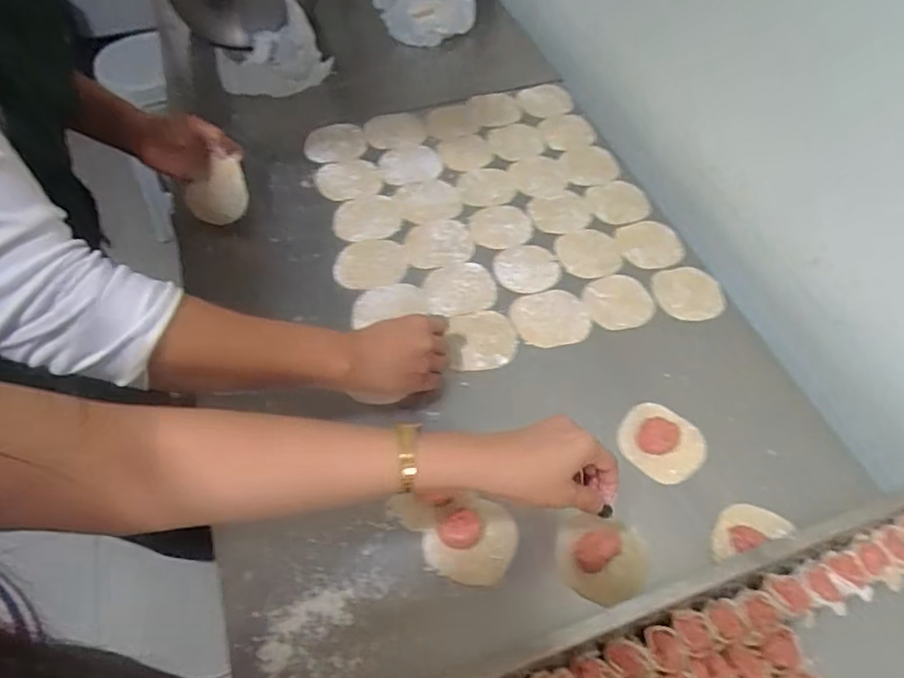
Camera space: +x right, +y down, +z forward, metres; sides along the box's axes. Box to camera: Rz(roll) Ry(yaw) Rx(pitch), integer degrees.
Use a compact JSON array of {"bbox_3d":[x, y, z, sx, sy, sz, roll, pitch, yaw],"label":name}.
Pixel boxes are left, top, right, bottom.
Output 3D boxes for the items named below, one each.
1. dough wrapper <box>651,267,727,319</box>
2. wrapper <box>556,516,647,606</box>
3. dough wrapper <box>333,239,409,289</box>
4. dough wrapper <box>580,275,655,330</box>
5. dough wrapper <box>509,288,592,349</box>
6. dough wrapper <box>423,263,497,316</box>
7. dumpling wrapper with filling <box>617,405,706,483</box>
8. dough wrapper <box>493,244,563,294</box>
[{"bbox_3d":[0.277,-0.053,0.708,0.075,0.004,0.073,-2,62,5],"label":"dough wrapper"},{"bbox_3d":[0.134,0.193,0.534,0.077,0.030,0.070,0,55,0],"label":"wrapper"},{"bbox_3d":[-0.100,-0.094,0.739,0.089,0.006,0.077,-5,55,-4],"label":"dough wrapper"},{"bbox_3d":[0.195,-0.043,0.704,0.078,0.005,0.074,0,55,0],"label":"dough wrapper"},{"bbox_3d":[0.113,-0.025,0.690,0.088,0.004,0.073,-9,55,-7],"label":"dough wrapper"},{"bbox_3d":[0.010,-0.058,0.719,0.083,0.006,0.073,-5,55,-4],"label":"dough wrapper"},{"bbox_3d":[0.210,0.100,0.598,0.081,0.013,0.071,34,61,21],"label":"dumpling wrapper with filling"},{"bbox_3d":[0.091,-0.086,0.731,0.077,0.004,0.072,0,55,0],"label":"dough wrapper"}]

